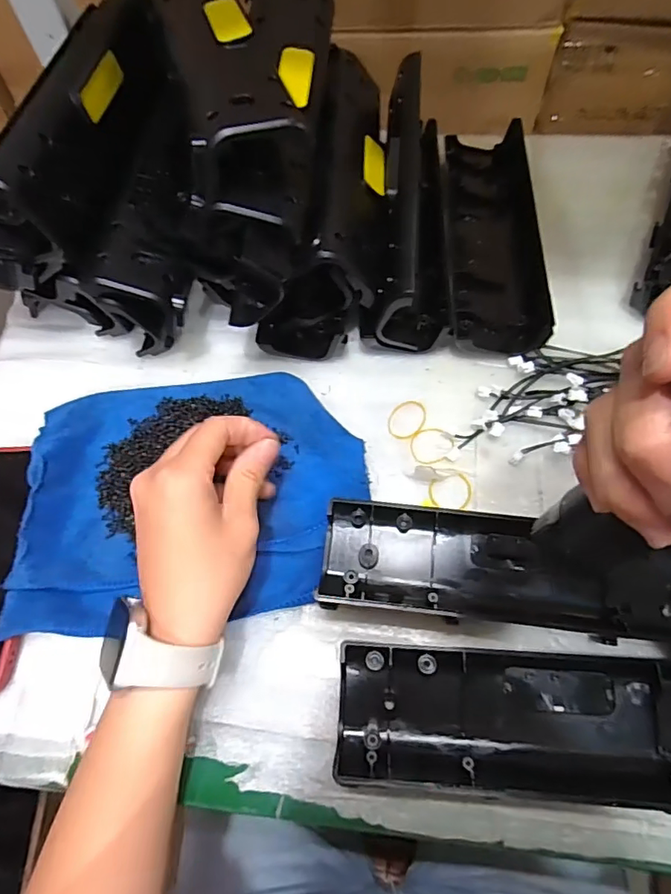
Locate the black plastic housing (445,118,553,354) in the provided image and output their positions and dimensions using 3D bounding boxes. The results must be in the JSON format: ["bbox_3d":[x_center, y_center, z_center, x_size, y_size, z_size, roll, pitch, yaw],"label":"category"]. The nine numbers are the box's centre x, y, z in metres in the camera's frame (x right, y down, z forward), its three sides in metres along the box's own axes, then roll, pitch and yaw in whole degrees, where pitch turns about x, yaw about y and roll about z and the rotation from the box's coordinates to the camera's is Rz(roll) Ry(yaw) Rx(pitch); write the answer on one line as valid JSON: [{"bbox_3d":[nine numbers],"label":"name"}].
[{"bbox_3d":[0.129,-0.183,0.437,0.073,0.031,0.249,0,64,4],"label":"black plastic housing"}]

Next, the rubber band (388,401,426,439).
[{"bbox_3d":[0.052,-0.020,0.380,0.025,0.005,0.032,23,72,3],"label":"rubber band"}]

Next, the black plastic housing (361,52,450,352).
[{"bbox_3d":[0.063,-0.200,0.416,0.062,0.080,0.245,4,64,6],"label":"black plastic housing"}]

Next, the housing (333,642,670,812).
[{"bbox_3d":[0.124,0.152,0.282,0.242,0.024,0.071,2,64,5],"label":"housing"}]

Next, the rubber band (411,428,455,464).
[{"bbox_3d":[0.070,-0.001,0.371,0.031,0.004,0.027,-6,69,11],"label":"rubber band"}]

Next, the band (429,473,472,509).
[{"bbox_3d":[0.080,0.030,0.358,0.029,0.004,0.026,3,64,5],"label":"band"}]

